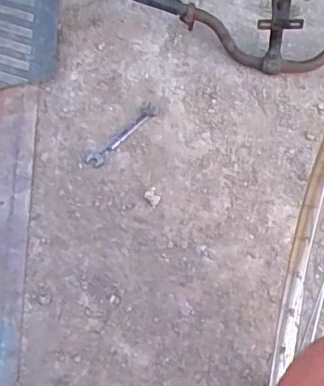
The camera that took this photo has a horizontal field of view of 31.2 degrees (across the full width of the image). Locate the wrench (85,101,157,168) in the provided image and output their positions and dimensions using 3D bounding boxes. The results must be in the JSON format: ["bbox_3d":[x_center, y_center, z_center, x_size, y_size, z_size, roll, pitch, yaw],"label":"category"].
[{"bbox_3d":[-0.065,-0.096,0.948,0.031,0.004,0.147,40,71,18],"label":"wrench"}]

